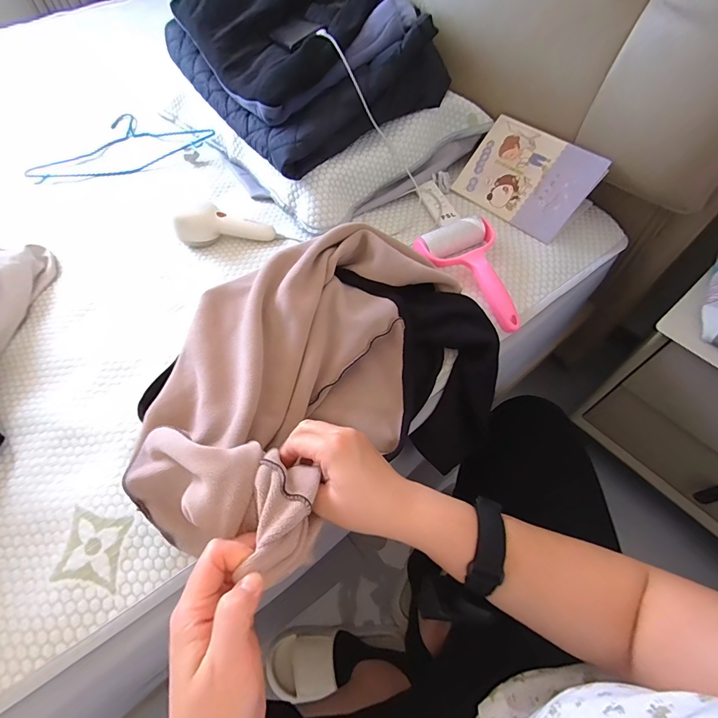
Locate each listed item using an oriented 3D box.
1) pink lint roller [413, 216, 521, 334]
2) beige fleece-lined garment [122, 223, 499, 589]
[{"bbox_3d":[0.179,-0.122,0.551,0.122,0.053,0.185,-27,73,-15],"label":"pink lint roller"},{"bbox_3d":[-0.040,0.011,0.430,0.423,0.167,0.300,-32,62,-18],"label":"beige fleece-lined garment"}]

